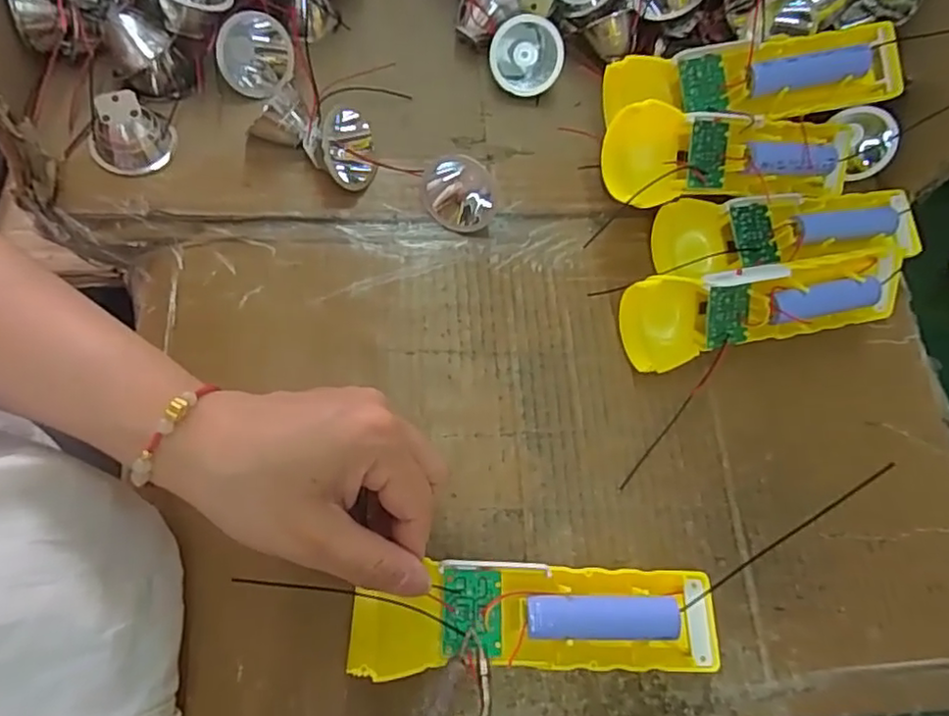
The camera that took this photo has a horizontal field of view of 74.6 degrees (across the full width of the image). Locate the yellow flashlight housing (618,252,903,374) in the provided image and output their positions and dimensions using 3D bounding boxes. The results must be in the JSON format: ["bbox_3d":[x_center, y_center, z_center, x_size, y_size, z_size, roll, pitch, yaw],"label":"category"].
[{"bbox_3d":[0.153,-0.031,0.332,0.155,0.048,0.028,-8,29,-4],"label":"yellow flashlight housing"}]

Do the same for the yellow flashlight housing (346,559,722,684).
[{"bbox_3d":[0.028,0.110,0.265,0.157,0.019,0.044,1,70,-7],"label":"yellow flashlight housing"}]

